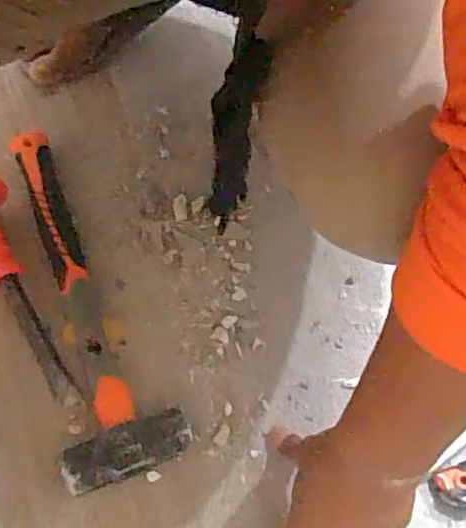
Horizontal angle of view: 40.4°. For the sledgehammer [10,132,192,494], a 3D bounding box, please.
[{"bbox_3d":[-0.149,0.021,0.591,0.110,0.039,0.367,-19,65,-11],"label":"sledgehammer"}]

